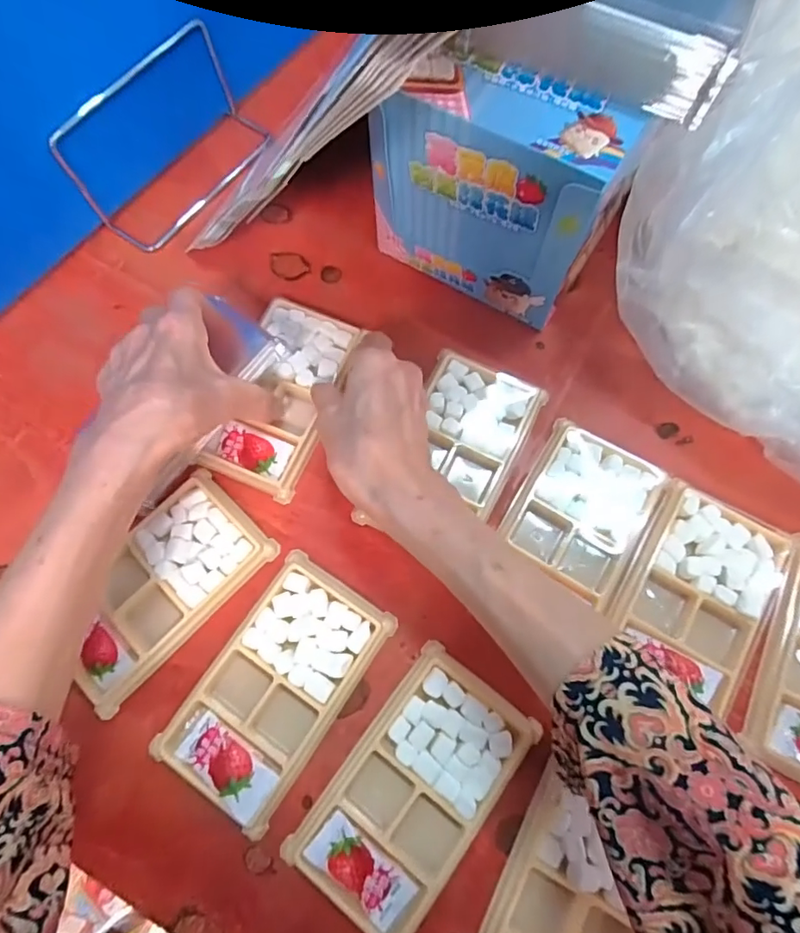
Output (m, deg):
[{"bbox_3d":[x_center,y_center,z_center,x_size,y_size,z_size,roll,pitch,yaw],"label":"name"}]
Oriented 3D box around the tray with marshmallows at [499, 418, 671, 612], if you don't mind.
[{"bbox_3d":[0.119,0.025,0.339,0.080,0.020,0.106,29,75,11],"label":"tray with marshmallows"}]

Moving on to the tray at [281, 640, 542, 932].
[{"bbox_3d":[0.009,0.177,0.288,0.076,0.013,0.135,34,76,12],"label":"tray"}]

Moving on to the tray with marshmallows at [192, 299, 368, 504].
[{"bbox_3d":[-0.082,-0.049,0.365,0.068,0.016,0.133,17,75,7],"label":"tray with marshmallows"}]

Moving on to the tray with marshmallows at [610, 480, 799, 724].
[{"bbox_3d":[0.184,0.076,0.319,0.088,0.016,0.116,26,74,10],"label":"tray with marshmallows"}]

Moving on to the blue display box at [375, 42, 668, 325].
[{"bbox_3d":[0.058,-0.170,0.333,0.146,0.140,0.057,25,74,10],"label":"blue display box"}]

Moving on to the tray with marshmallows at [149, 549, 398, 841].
[{"bbox_3d":[-0.071,0.127,0.305,0.078,0.013,0.136,32,75,12],"label":"tray with marshmallows"}]

